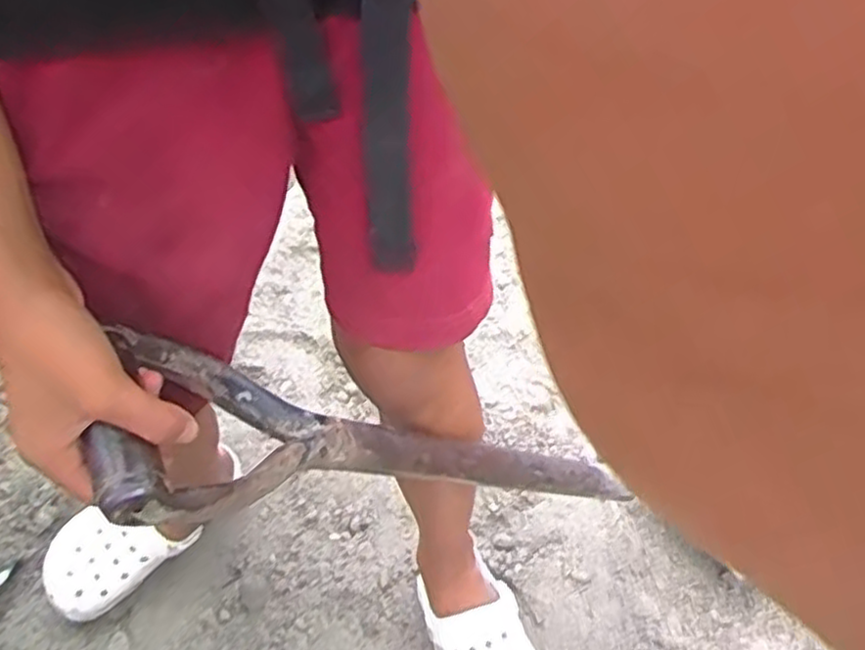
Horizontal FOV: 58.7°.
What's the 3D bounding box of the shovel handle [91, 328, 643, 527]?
[{"bbox_3d":[0.003,0.100,0.568,0.028,0.525,0.114,-47,52,22],"label":"shovel handle"}]

